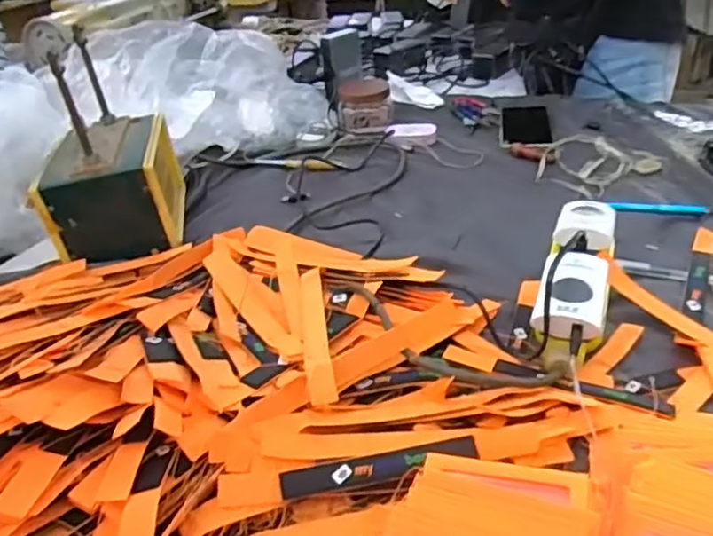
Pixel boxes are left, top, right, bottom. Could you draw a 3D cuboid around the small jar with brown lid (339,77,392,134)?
[{"bbox_3d":[0.013,-0.262,1.040,0.086,0.062,0.086,-1,32,7],"label":"small jar with brown lid"}]

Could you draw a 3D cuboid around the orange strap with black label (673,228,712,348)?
[{"bbox_3d":[0.329,0.013,0.611,0.021,0.011,0.197,12,36,26],"label":"orange strap with black label"}]

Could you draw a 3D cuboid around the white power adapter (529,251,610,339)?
[{"bbox_3d":[0.188,0.019,0.547,0.056,0.029,0.100,10,35,23],"label":"white power adapter"}]

